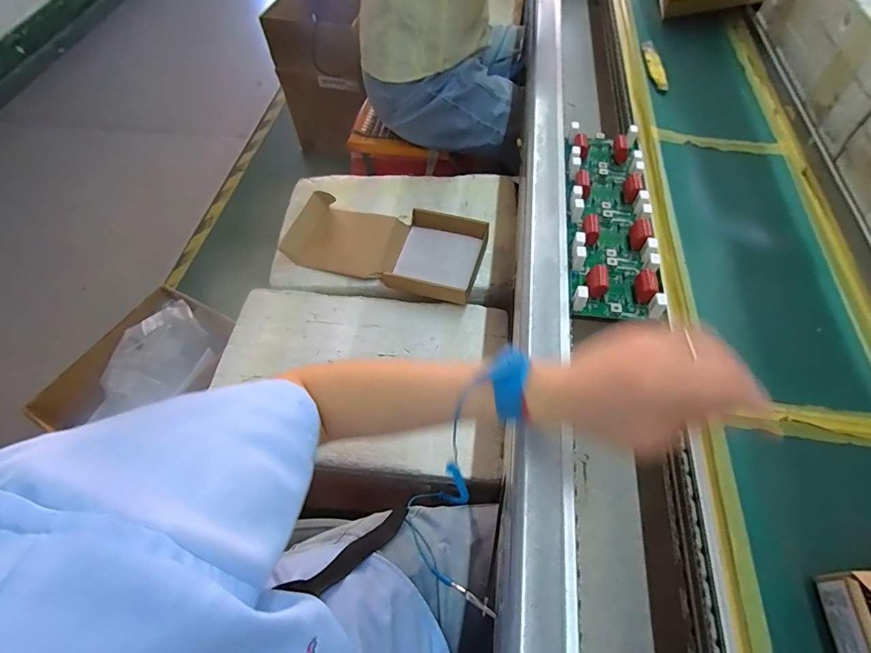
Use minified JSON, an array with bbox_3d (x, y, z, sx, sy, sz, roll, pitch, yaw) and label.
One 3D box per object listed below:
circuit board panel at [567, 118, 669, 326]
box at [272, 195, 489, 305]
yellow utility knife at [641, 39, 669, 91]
[{"bbox_3d":[0.199,-0.134,0.492,0.088,0.032,0.287,5,59,5],"label":"circuit board panel"},{"bbox_3d":[-0.095,-0.149,0.752,0.350,0.039,0.151,16,60,11],"label":"box"},{"bbox_3d":[0.332,-0.399,0.646,0.023,0.017,0.136,4,59,4],"label":"yellow utility knife"}]

